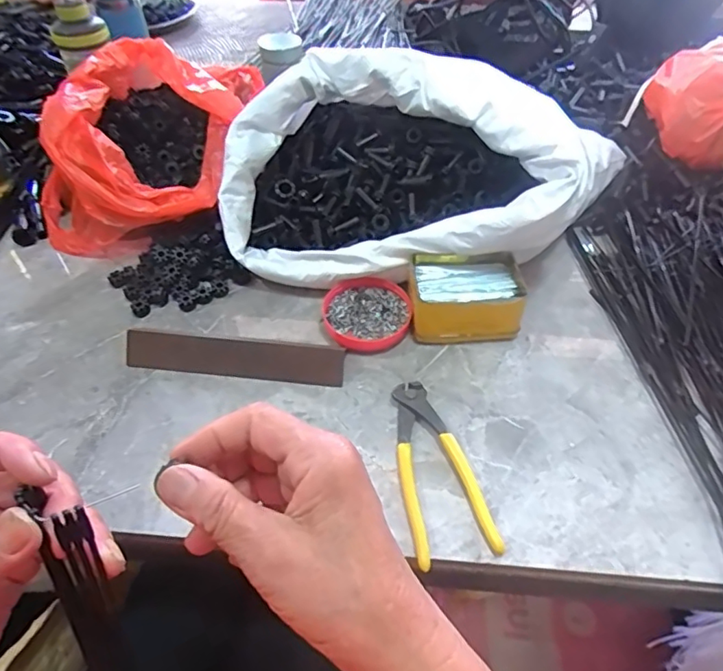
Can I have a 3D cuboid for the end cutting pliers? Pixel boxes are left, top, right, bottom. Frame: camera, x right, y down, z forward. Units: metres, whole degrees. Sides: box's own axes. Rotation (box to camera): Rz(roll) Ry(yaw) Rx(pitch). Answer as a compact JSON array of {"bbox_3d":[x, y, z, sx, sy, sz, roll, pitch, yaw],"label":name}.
[{"bbox_3d":[0.064,0.109,0.464,0.067,0.015,0.162,-6,49,-5],"label":"end cutting pliers"}]

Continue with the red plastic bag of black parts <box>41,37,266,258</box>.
[{"bbox_3d":[-0.262,-0.246,0.694,0.213,0.135,0.287,5,49,4],"label":"red plastic bag of black parts"}]

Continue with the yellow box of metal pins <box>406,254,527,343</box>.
[{"bbox_3d":[0.107,-0.039,0.566,0.113,0.051,0.082,-3,49,-2],"label":"yellow box of metal pins"}]

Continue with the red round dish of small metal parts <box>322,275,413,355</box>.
[{"bbox_3d":[0.007,-0.022,0.566,0.088,0.029,0.082,0,49,0],"label":"red round dish of small metal parts"}]

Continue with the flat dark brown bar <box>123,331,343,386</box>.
[{"bbox_3d":[-0.125,0.020,0.538,0.214,0.018,0.035,5,49,5],"label":"flat dark brown bar"}]

